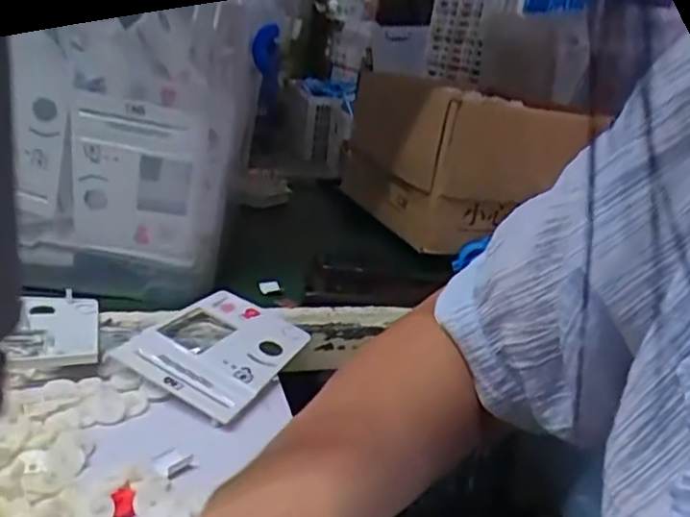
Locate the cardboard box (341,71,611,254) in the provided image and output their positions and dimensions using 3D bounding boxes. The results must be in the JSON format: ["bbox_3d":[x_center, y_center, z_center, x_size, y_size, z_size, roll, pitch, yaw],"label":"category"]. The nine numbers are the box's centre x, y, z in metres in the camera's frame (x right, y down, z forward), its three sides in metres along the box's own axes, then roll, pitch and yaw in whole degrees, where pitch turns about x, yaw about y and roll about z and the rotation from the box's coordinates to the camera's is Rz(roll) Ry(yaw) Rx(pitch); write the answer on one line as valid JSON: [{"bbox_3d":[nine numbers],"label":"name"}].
[{"bbox_3d":[0.146,-0.141,0.920,0.215,0.176,0.301,-1,22,-22],"label":"cardboard box"}]

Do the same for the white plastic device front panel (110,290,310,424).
[{"bbox_3d":[-0.108,0.075,0.565,0.120,0.019,0.139,19,27,20],"label":"white plastic device front panel"}]

